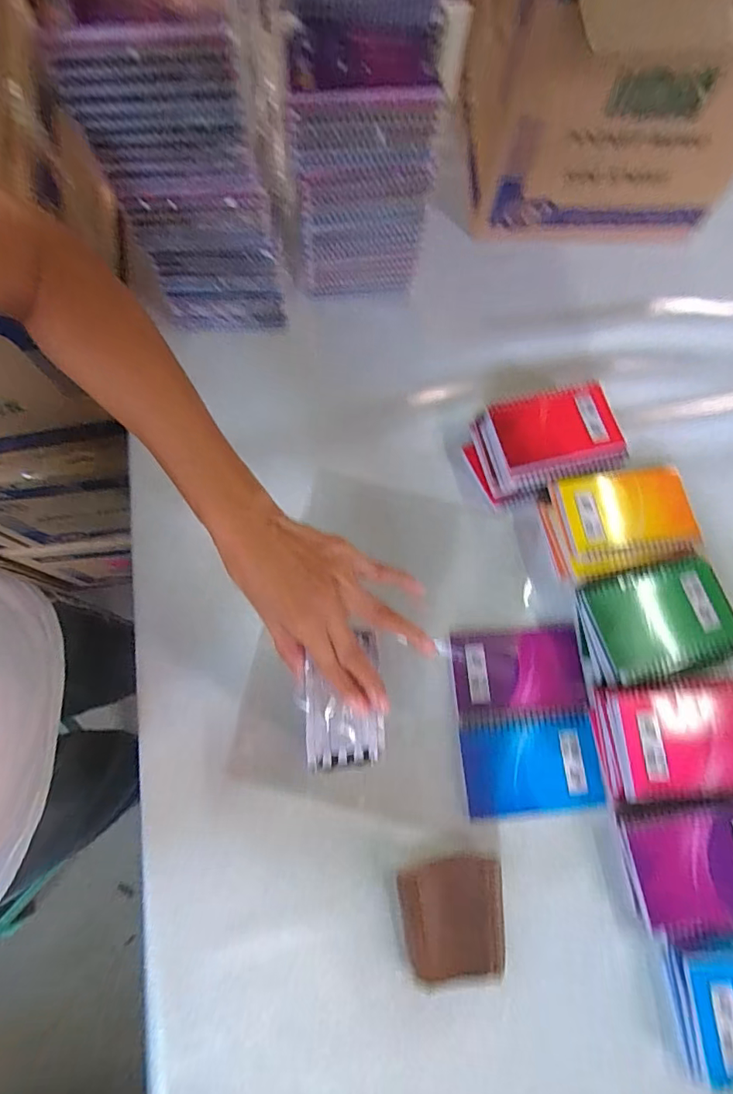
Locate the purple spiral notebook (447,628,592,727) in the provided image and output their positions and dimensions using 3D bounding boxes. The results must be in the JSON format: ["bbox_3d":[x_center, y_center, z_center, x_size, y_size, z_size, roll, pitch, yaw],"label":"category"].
[{"bbox_3d":[0.152,0.129,0.500,0.127,0.006,0.091,-3,72,-2],"label":"purple spiral notebook"}]

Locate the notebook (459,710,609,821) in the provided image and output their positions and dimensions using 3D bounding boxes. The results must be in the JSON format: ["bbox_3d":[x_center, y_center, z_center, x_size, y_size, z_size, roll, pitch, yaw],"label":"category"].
[{"bbox_3d":[0.157,0.207,0.475,0.127,0.004,0.088,-4,72,-2],"label":"notebook"}]

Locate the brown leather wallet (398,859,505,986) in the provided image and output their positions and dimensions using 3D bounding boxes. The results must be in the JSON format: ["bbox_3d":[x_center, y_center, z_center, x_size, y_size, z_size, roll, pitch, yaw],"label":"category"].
[{"bbox_3d":[0.076,0.318,0.426,0.086,0.018,0.084,-8,73,-3],"label":"brown leather wallet"}]

